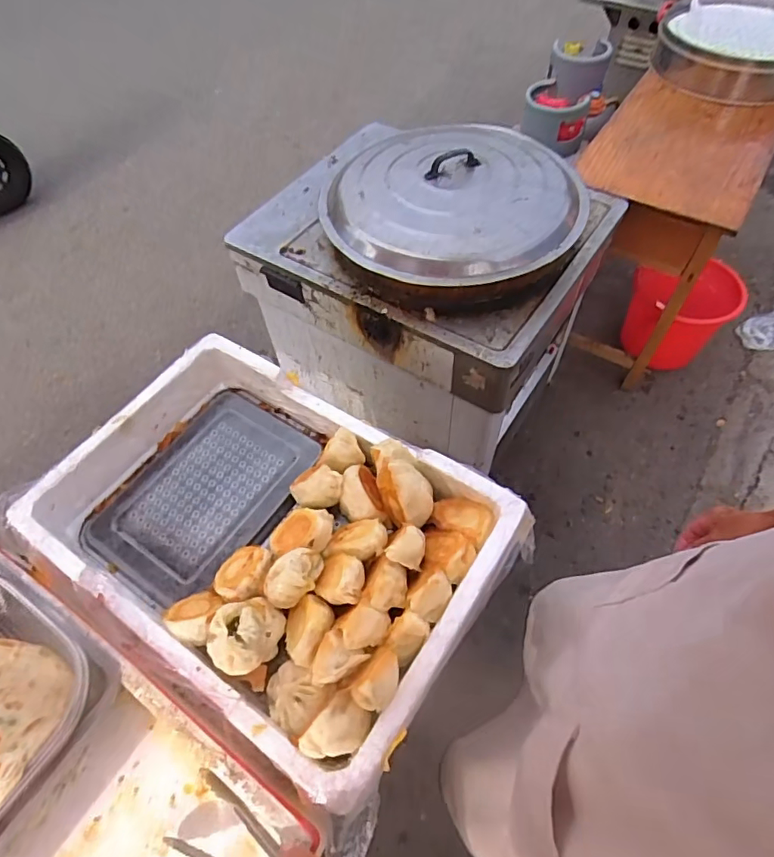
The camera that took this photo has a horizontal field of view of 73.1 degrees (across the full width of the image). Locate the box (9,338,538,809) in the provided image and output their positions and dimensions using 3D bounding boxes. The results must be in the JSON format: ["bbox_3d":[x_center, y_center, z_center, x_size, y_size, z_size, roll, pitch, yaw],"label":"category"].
[{"bbox_3d":[-0.166,0.134,0.731,0.598,0.102,0.431,29,63,21],"label":"box"}]

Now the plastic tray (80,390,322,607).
[{"bbox_3d":[-0.280,0.094,0.807,0.226,0.022,0.328,26,61,19],"label":"plastic tray"}]

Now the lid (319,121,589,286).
[{"bbox_3d":[0.143,-0.504,1.109,0.553,0.090,0.529,-2,56,3],"label":"lid"}]

